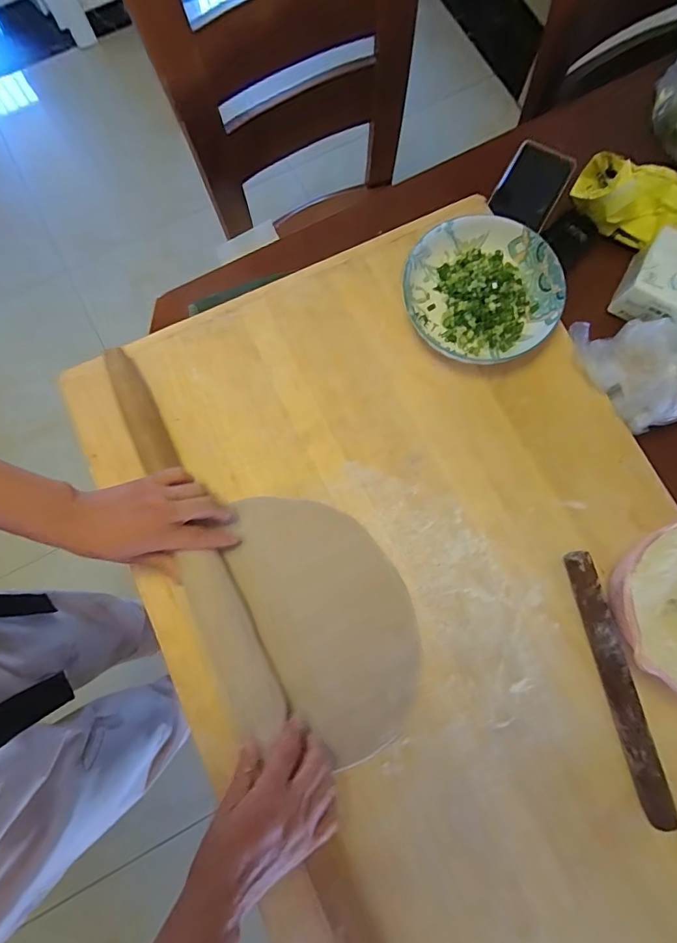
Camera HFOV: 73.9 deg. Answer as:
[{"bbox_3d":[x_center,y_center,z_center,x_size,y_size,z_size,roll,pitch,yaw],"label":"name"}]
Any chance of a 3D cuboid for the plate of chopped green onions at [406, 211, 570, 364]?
[{"bbox_3d":[0.165,-0.207,0.519,0.168,0.040,0.166,0,78,-1],"label":"plate of chopped green onions"}]

